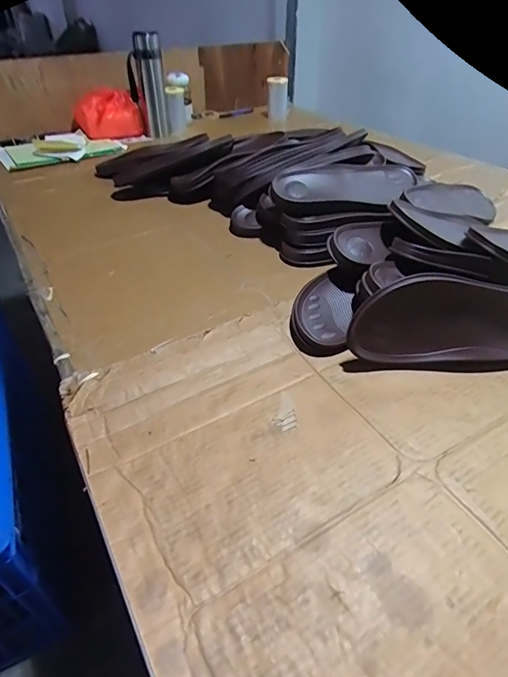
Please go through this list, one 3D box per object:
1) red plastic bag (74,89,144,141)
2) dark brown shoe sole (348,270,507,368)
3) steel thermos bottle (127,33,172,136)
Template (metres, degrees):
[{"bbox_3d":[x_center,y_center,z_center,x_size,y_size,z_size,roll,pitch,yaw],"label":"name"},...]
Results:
[{"bbox_3d":[-0.397,-0.607,1.149,0.164,0.111,0.068,-24,46,-25],"label":"red plastic bag"},{"bbox_3d":[0.227,-0.019,0.465,0.243,0.097,0.025,0,18,-5],"label":"dark brown shoe sole"},{"bbox_3d":[-0.273,-0.652,1.099,0.091,0.236,0.073,-7,41,-8],"label":"steel thermos bottle"}]

